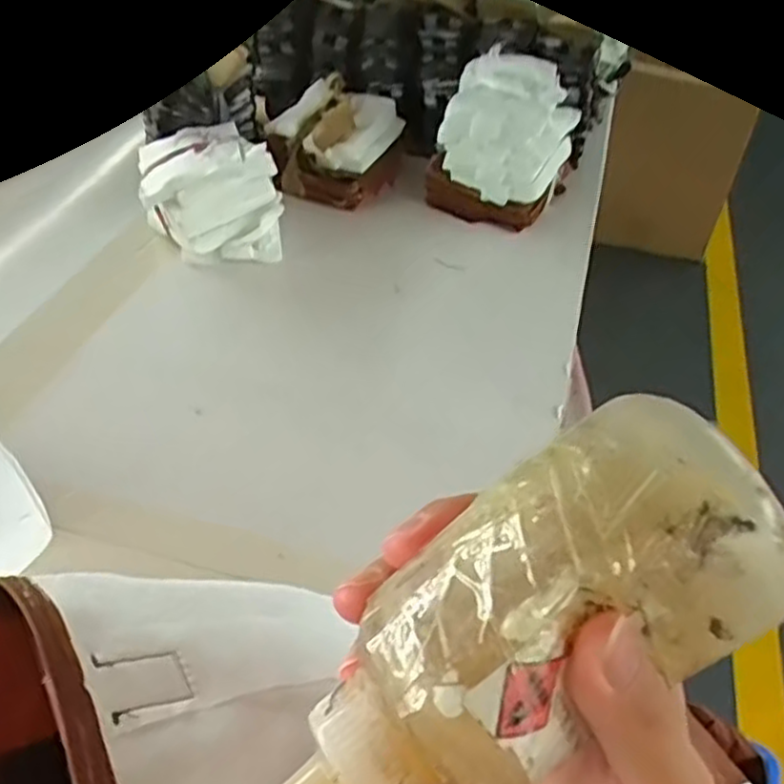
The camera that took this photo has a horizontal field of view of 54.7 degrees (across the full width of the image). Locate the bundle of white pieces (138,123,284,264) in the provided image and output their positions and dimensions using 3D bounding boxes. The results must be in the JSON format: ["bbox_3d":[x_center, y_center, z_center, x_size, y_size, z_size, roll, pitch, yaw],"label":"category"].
[{"bbox_3d":[-0.194,-0.216,0.815,0.138,0.102,0.127,-6,45,-11],"label":"bundle of white pieces"}]

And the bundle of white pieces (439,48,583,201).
[{"bbox_3d":[0.136,-0.305,0.896,0.135,0.147,0.135,3,44,-3],"label":"bundle of white pieces"}]

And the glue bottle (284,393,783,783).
[{"bbox_3d":[0.013,0.066,0.172,0.166,0.042,0.055,-39,53,-1],"label":"glue bottle"}]

